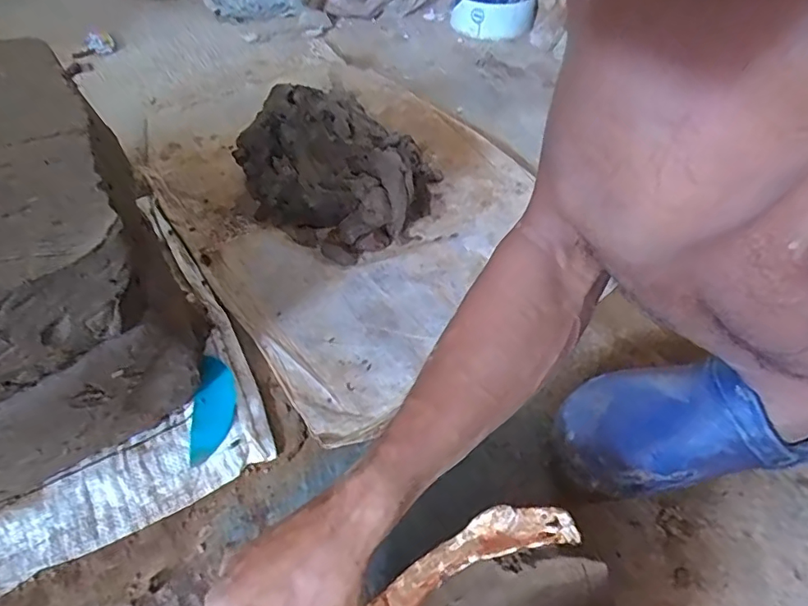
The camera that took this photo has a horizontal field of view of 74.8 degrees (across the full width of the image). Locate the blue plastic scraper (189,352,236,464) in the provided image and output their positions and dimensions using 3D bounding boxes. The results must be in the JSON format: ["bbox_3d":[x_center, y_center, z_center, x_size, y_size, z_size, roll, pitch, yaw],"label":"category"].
[{"bbox_3d":[-0.183,0.095,0.513,0.041,0.011,0.117,-17,51,2],"label":"blue plastic scraper"}]

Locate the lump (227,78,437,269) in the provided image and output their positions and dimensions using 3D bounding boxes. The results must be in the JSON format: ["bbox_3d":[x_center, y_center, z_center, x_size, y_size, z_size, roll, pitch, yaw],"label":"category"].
[{"bbox_3d":[-0.083,-0.182,0.685,0.235,0.125,0.197,28,54,22],"label":"lump"}]

